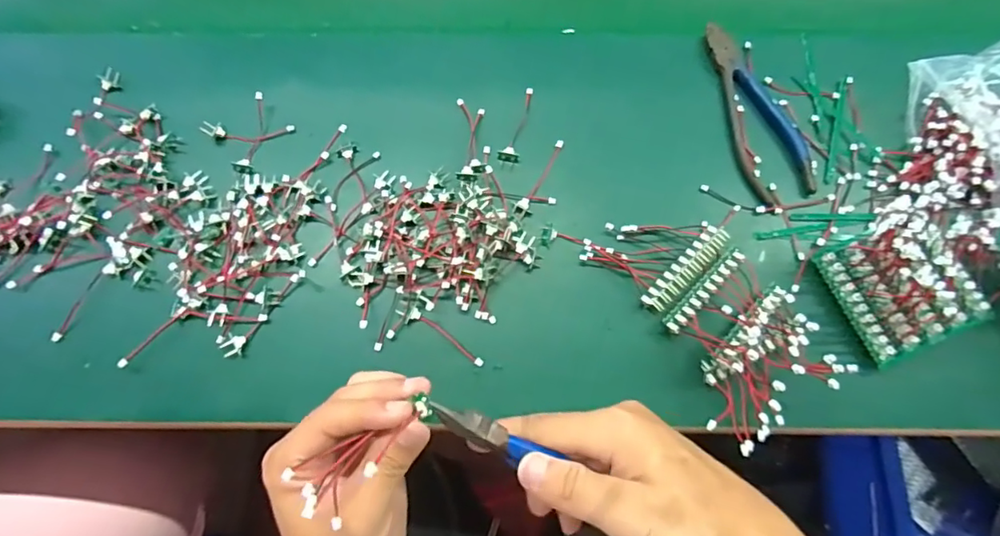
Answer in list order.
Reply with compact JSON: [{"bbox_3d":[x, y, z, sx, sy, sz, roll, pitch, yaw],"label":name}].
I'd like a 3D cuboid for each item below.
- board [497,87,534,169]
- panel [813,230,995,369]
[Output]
[{"bbox_3d":[0.012,-0.106,0.390,0.015,0.004,0.066,11,73,3],"label":"board"},{"bbox_3d":[0.261,0.009,0.334,0.081,0.041,0.077,-22,74,-7],"label":"panel"}]

